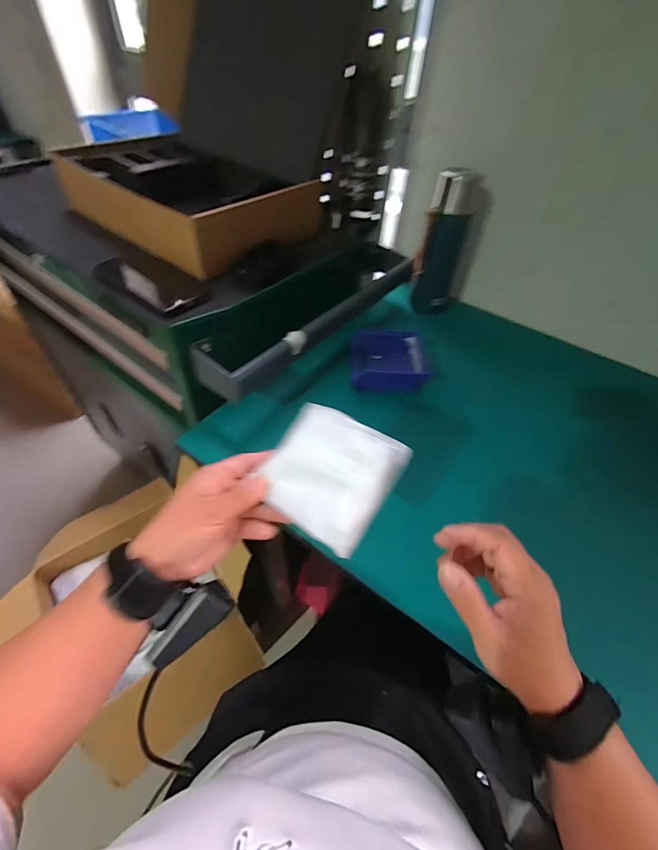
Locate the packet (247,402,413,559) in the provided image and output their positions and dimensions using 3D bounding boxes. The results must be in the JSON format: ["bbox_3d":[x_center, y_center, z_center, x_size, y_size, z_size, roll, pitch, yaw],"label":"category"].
[{"bbox_3d":[0.001,0.039,0.302,0.098,0.013,0.095,30,86,21],"label":"packet"}]

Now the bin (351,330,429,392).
[{"bbox_3d":[0.094,-0.105,0.578,0.111,0.036,0.120,6,49,1],"label":"bin"}]

